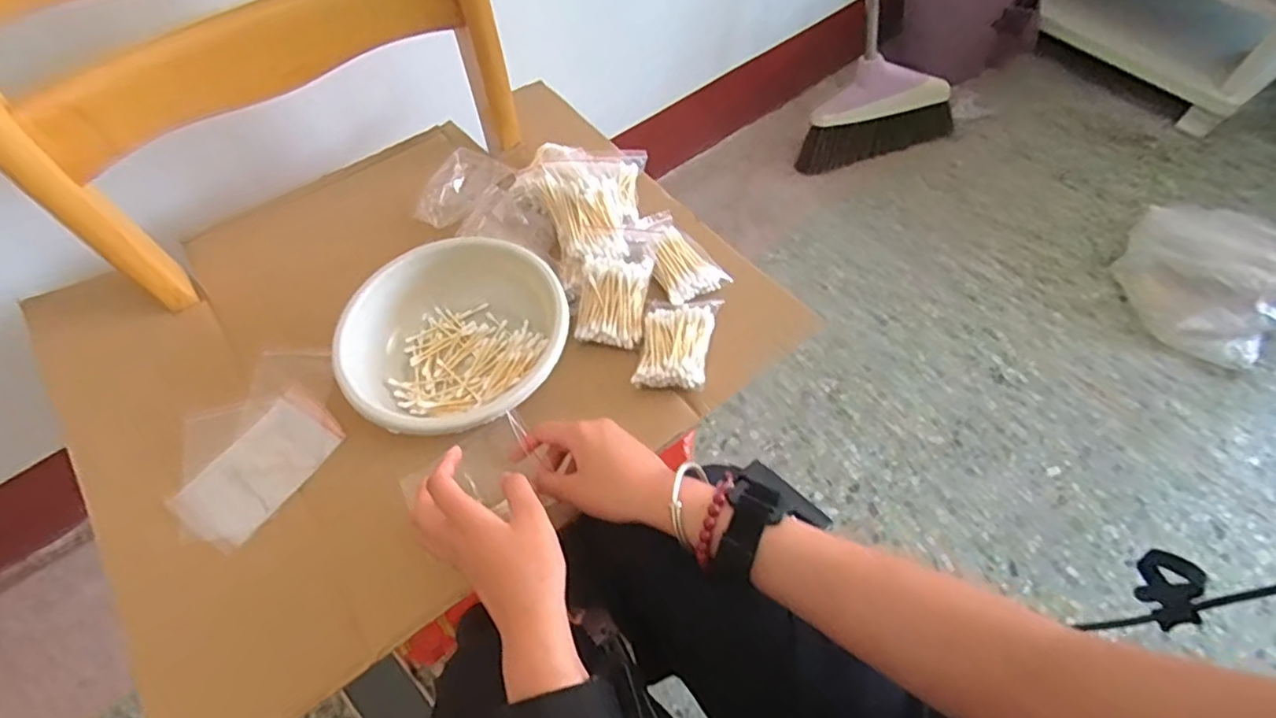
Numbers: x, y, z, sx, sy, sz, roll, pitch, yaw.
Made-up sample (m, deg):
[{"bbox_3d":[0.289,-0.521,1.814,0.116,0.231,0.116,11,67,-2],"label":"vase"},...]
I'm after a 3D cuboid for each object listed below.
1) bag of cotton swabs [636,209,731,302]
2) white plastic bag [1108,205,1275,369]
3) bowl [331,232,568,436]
[{"bbox_3d":[0.036,-0.109,0.600,0.059,0.023,0.115,-24,61,-12],"label":"bag of cotton swabs"},{"bbox_3d":[0.995,-0.148,1.058,0.223,0.140,0.283,-30,62,-15],"label":"white plastic bag"},{"bbox_3d":[-0.153,-0.010,0.527,0.178,0.088,0.166,-1,59,2],"label":"bowl"}]

